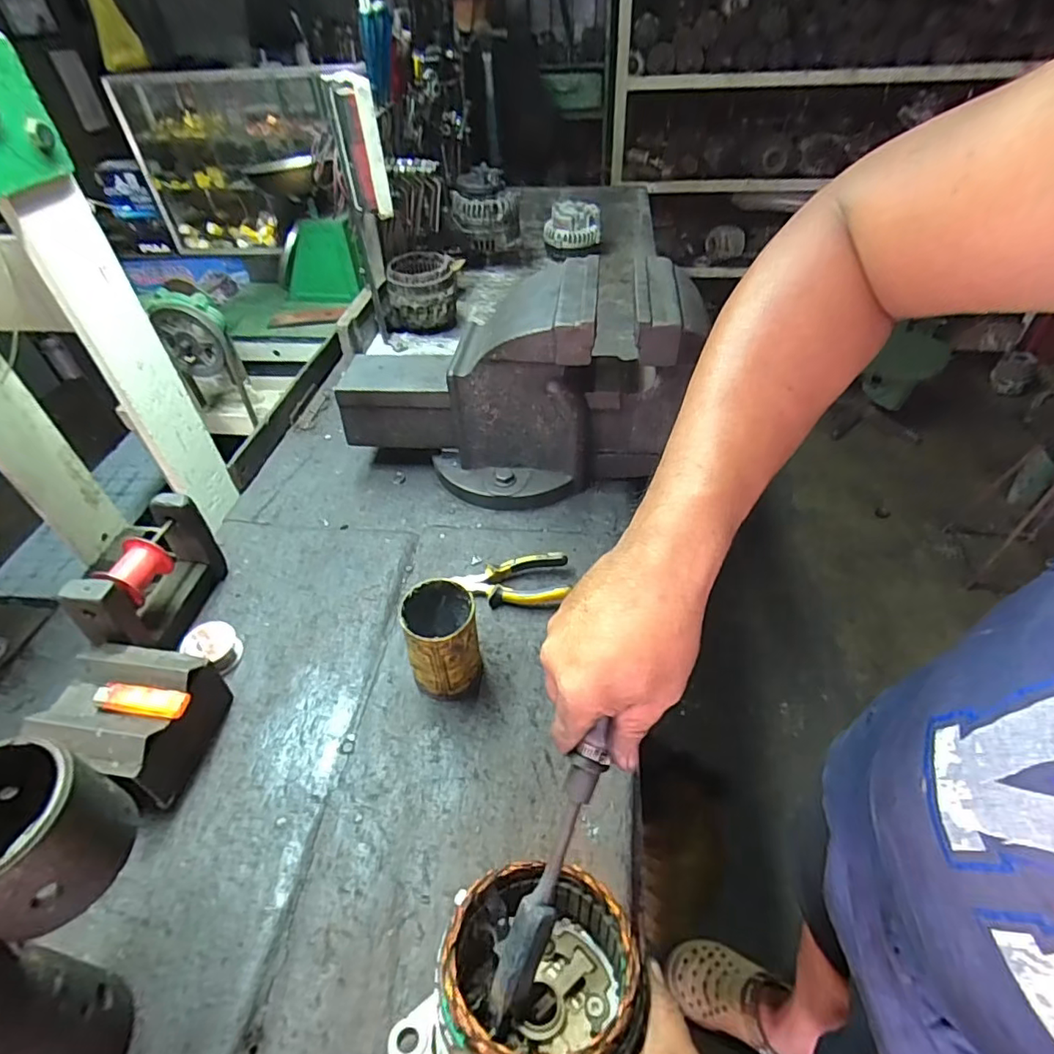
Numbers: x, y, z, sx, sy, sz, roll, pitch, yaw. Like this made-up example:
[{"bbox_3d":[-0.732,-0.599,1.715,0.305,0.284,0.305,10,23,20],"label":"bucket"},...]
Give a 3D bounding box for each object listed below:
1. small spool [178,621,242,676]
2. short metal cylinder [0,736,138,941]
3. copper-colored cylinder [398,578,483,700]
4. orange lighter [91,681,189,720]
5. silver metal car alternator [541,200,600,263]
[{"bbox_3d":[-0.355,0.133,0.640,0.052,0.034,0.046,10,46,13],"label":"small spool"},{"bbox_3d":[-0.296,0.182,0.332,0.090,0.075,0.090,3,44,6],"label":"short metal cylinder"},{"bbox_3d":[-0.087,0.121,0.590,0.071,0.115,0.072,-11,45,-8],"label":"copper-colored cylinder"},{"bbox_3d":[-0.356,0.160,0.521,0.083,0.013,0.024,3,44,6],"label":"orange lighter"},{"bbox_3d":[0.113,-0.735,1.401,0.141,0.109,0.123,-1,44,3],"label":"silver metal car alternator"}]

